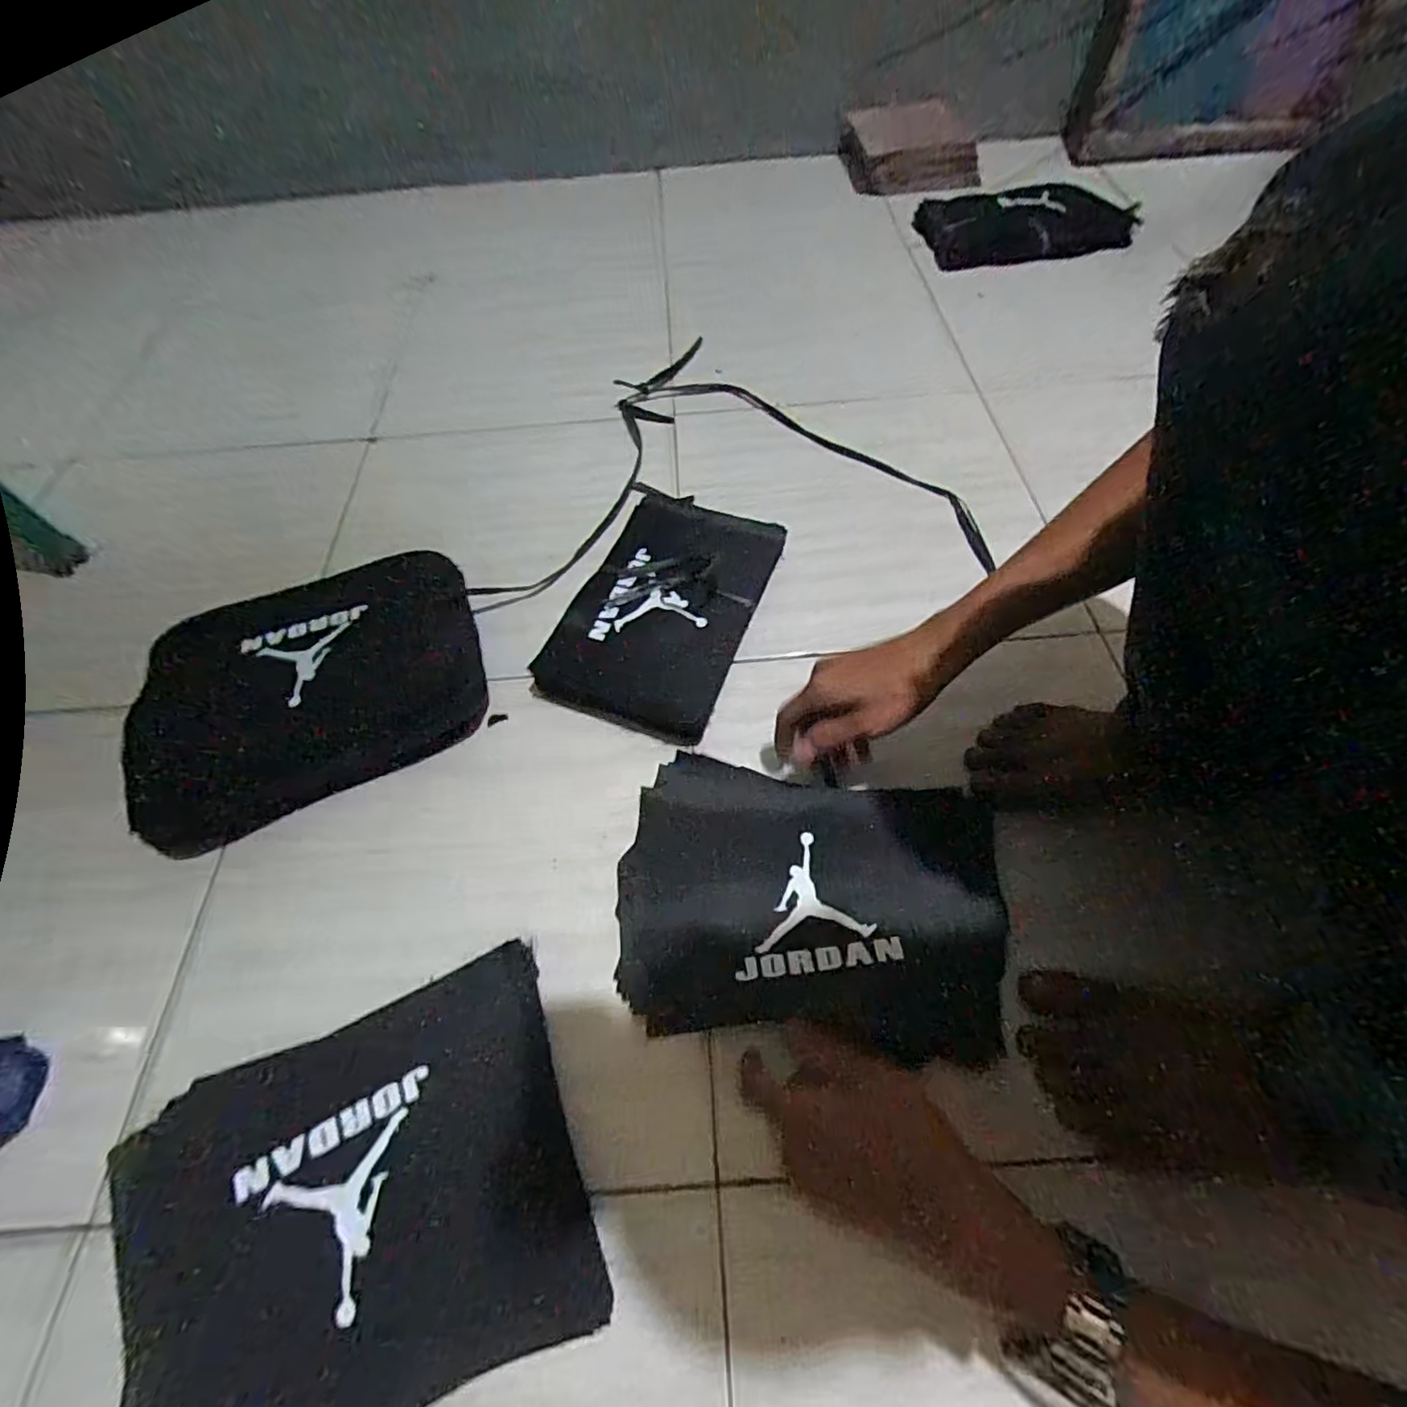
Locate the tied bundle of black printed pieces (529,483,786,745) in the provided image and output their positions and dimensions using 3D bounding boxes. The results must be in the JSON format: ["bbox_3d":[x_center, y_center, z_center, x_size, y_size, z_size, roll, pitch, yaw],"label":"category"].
[{"bbox_3d":[-0.036,-0.103,0.615,0.169,0.039,0.271,19,61,13],"label":"tied bundle of black printed pieces"}]

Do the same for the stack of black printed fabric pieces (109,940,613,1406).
[{"bbox_3d":[-0.207,0.300,0.377,0.248,0.036,0.205,-20,60,-10],"label":"stack of black printed fabric pieces"}]

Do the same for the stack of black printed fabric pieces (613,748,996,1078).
[{"bbox_3d":[0.074,0.142,0.463,0.269,0.031,0.196,5,59,4],"label":"stack of black printed fabric pieces"}]

